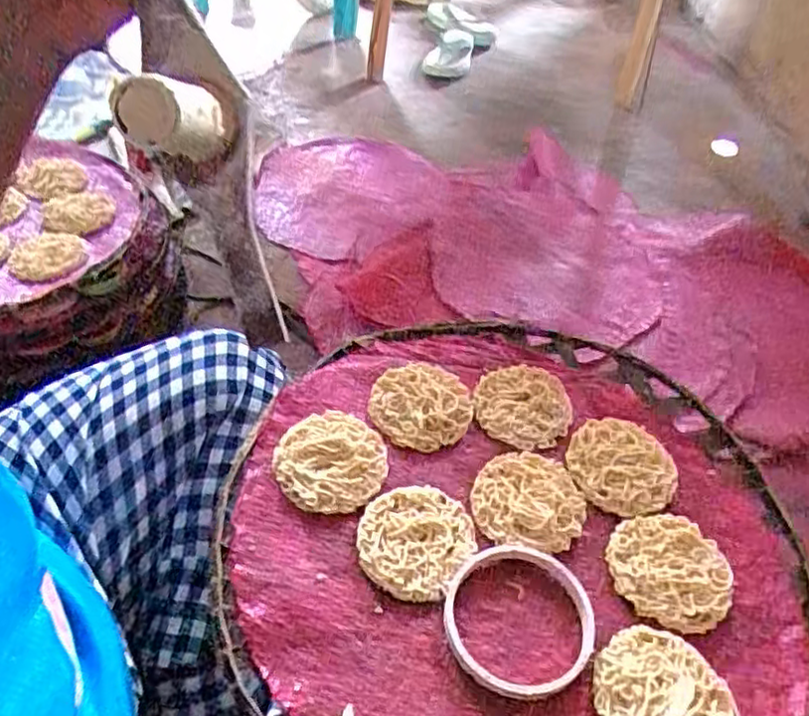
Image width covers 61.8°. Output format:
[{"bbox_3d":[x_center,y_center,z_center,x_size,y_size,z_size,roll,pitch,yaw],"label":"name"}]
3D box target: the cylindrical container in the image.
[{"bbox_3d":[-0.110,-0.115,0.327,0.030,0.035,0.071,13,15,6],"label":"cylindrical container"}]

